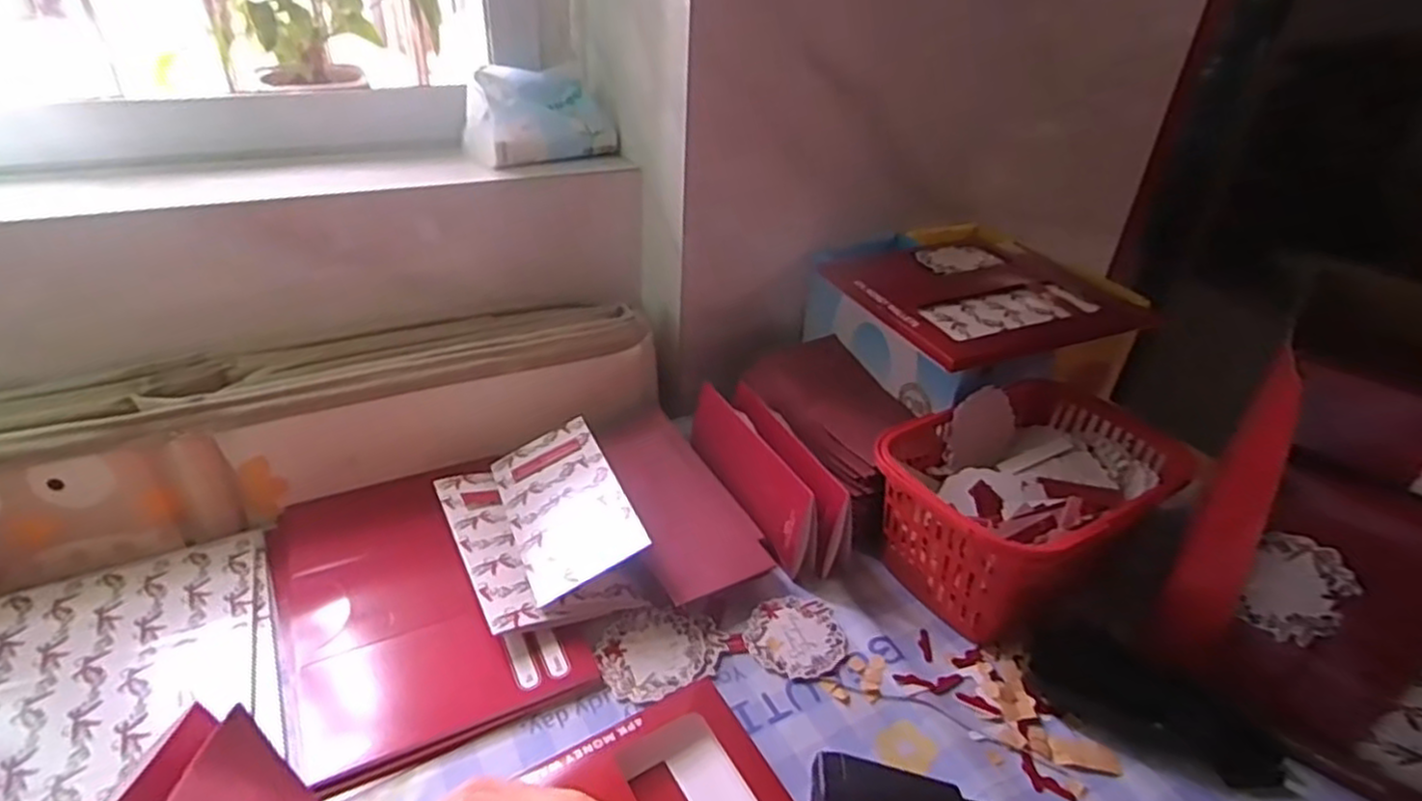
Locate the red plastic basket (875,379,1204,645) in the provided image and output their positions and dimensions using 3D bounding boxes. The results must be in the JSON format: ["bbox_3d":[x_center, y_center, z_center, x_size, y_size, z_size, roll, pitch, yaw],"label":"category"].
[{"bbox_3d":[0.236,0.075,0.565,0.228,0.100,0.145,-20,40,-32],"label":"red plastic basket"}]

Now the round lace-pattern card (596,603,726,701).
[{"bbox_3d":[-0.035,0.173,0.504,0.080,0.004,0.075,0,31,0],"label":"round lace-pattern card"}]

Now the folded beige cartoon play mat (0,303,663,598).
[{"bbox_3d":[-0.344,0.023,0.599,0.619,0.099,0.116,-10,35,-20],"label":"folded beige cartoon play mat"}]

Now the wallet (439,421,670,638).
[{"bbox_3d":[-0.129,0.091,0.563,0.122,0.050,0.175,-14,37,-25],"label":"wallet"}]

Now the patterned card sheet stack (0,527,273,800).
[{"bbox_3d":[-0.367,0.192,0.434,0.195,0.007,0.280,-17,38,-28],"label":"patterned card sheet stack"}]

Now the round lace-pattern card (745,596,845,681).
[{"bbox_3d":[0.060,0.168,0.522,0.070,0.004,0.067,3,33,-2],"label":"round lace-pattern card"}]

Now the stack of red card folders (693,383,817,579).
[{"bbox_3d":[0.031,0.059,0.605,0.024,0.073,0.164,-13,36,-24],"label":"stack of red card folders"}]

